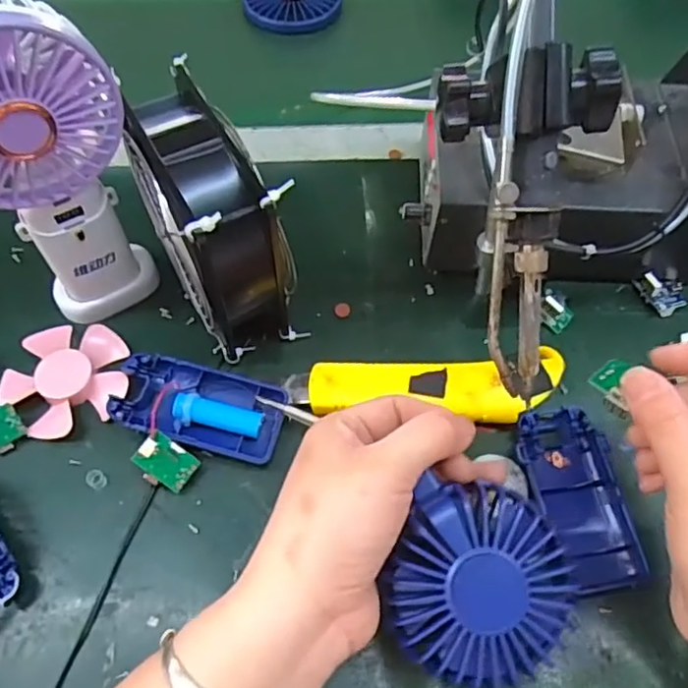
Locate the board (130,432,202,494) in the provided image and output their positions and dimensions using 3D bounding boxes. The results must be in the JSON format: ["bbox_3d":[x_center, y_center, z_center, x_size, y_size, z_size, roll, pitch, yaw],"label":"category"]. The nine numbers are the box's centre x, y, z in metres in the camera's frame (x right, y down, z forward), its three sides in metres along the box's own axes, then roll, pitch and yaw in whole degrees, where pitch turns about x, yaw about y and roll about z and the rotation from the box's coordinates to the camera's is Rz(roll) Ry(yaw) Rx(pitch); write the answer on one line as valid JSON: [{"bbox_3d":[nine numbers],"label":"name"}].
[{"bbox_3d":[-0.095,0.064,0.325,0.031,0.004,0.024,41,77,-17],"label":"board"}]

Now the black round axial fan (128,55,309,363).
[{"bbox_3d":[-0.075,-0.066,0.342,0.047,0.116,0.111,-27,65,-15],"label":"black round axial fan"}]

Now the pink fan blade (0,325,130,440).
[{"bbox_3d":[-0.160,0.018,0.356,0.065,0.013,0.068,0,61,-1],"label":"pink fan blade"}]

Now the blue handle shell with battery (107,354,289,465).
[{"bbox_3d":[-0.080,0.036,0.343,0.091,0.022,0.046,12,62,6],"label":"blue handle shell with battery"}]

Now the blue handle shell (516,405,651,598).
[{"bbox_3d":[0.123,0.081,0.326,0.047,0.015,0.094,-6,62,-4],"label":"blue handle shell"}]

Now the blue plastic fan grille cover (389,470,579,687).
[{"bbox_3d":[0.059,0.102,0.260,0.073,0.026,0.075,13,62,6],"label":"blue plastic fan grille cover"}]

